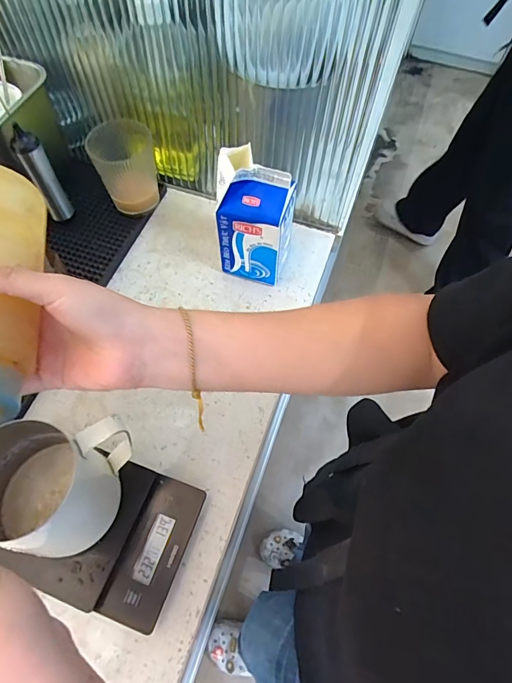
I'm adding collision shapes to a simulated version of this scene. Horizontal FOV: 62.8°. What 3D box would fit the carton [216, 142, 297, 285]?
[{"bbox_3d":[-0.002,-0.135,0.482,0.083,0.152,0.058,13,63,3],"label":"carton"}]

